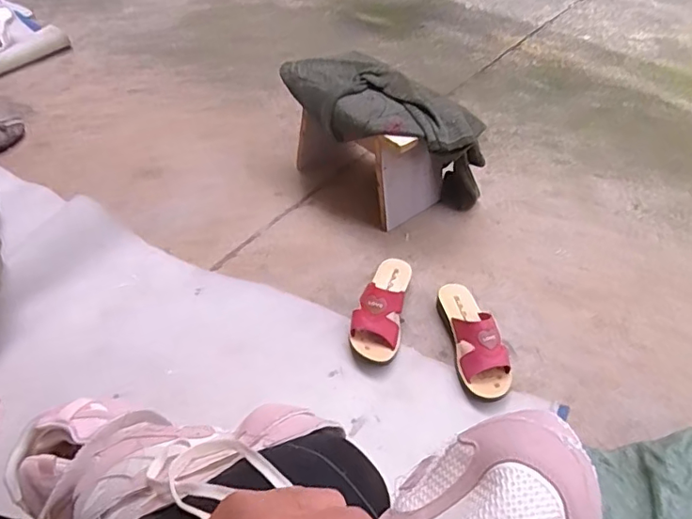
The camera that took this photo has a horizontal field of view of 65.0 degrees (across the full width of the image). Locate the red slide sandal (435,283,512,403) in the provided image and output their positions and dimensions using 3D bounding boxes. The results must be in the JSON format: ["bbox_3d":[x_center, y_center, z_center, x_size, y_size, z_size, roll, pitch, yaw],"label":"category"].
[{"bbox_3d":[0.216,0.127,0.912,0.076,0.081,0.235,-4,47,-5],"label":"red slide sandal"}]

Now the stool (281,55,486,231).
[{"bbox_3d":[0.075,-0.252,1.164,0.244,0.259,0.389,-31,55,-27],"label":"stool"}]

